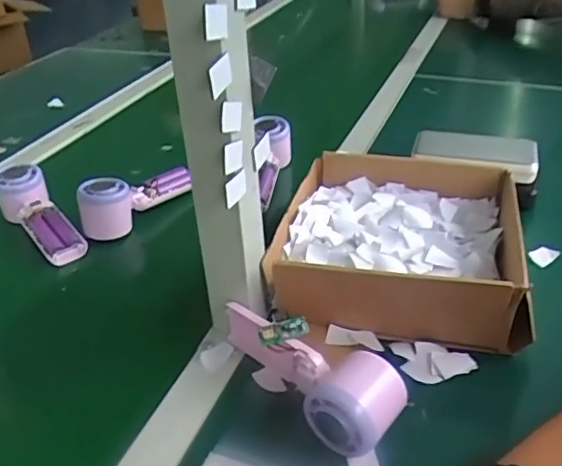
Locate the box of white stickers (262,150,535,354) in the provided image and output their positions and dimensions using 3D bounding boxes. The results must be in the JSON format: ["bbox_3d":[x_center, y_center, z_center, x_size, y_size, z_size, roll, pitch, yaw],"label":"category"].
[{"bbox_3d":[0.116,0.006,0.579,0.218,0.075,0.218,6,36,10],"label":"box of white stickers"}]

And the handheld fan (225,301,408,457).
[{"bbox_3d":[0.026,0.099,0.458,0.066,0.053,0.161,-23,38,-27],"label":"handheld fan"}]

